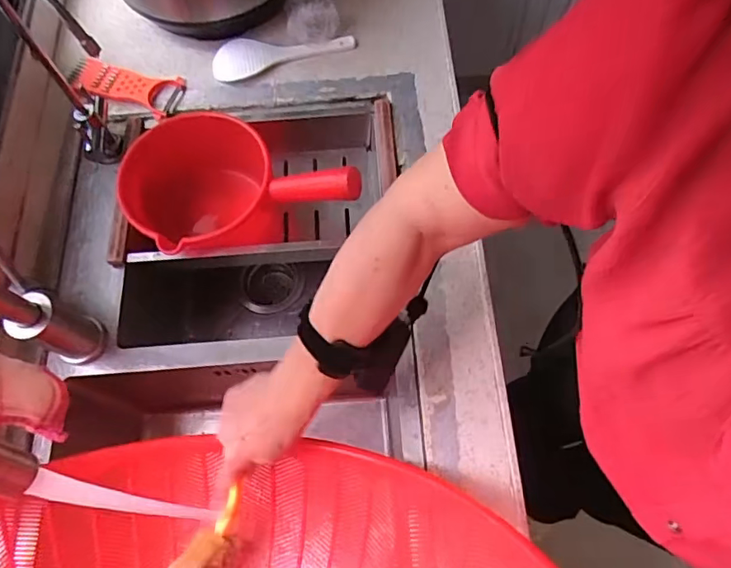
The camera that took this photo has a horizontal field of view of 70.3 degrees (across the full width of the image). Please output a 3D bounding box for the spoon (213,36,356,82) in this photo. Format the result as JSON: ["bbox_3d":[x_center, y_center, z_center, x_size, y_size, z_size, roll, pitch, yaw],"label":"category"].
[{"bbox_3d":[-0.114,-0.325,0.727,0.197,0.013,0.064,-10,69,-2],"label":"spoon"}]

